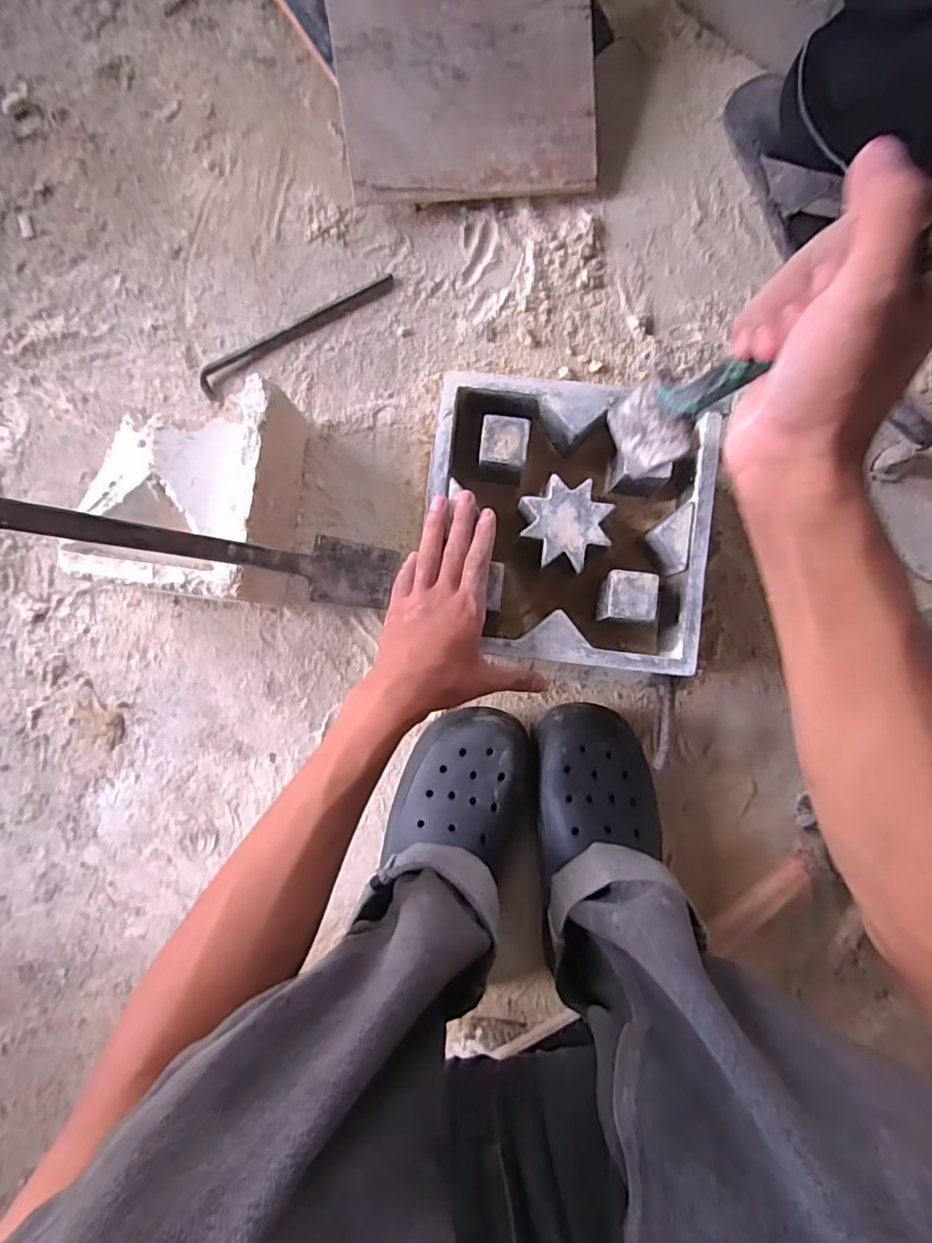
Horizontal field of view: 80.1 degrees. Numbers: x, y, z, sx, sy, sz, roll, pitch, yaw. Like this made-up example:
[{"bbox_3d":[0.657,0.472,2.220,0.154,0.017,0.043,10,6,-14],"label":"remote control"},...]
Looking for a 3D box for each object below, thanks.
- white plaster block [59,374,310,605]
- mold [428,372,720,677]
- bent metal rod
[{"bbox_3d":[-0.263,-0.122,0.536,0.174,0.105,0.192,5,88,2],"label":"white plaster block"},{"bbox_3d":[0.084,-0.079,0.482,0.221,0.075,0.222,6,89,2],"label":"mold"},{"bbox_3d":[-0.179,-0.306,0.582,0.229,0.010,0.027,-30,88,1],"label":"bent metal rod"}]

